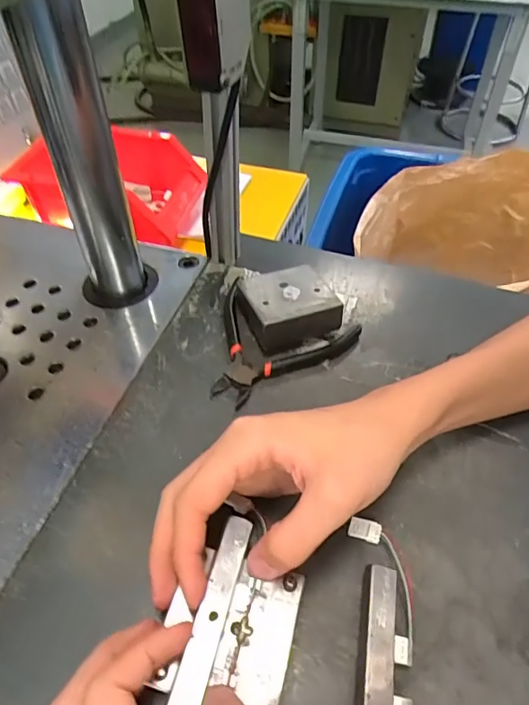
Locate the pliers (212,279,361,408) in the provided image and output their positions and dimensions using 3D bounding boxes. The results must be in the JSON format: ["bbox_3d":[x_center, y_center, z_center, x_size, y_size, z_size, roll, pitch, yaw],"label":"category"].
[{"bbox_3d":[0.003,-0.003,0.372,0.107,0.016,0.103,21,52,16],"label":"pliers"}]

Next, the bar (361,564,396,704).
[{"bbox_3d":[0.054,0.154,0.240,0.015,0.017,0.096,10,50,7],"label":"bar"}]

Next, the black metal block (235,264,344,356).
[{"bbox_3d":[0.019,-0.036,0.391,0.065,0.031,0.066,-17,52,-15],"label":"black metal block"}]

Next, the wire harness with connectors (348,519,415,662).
[{"bbox_3d":[0.068,0.125,0.271,0.026,0.010,0.073,-10,50,-10],"label":"wire harness with connectors"}]

